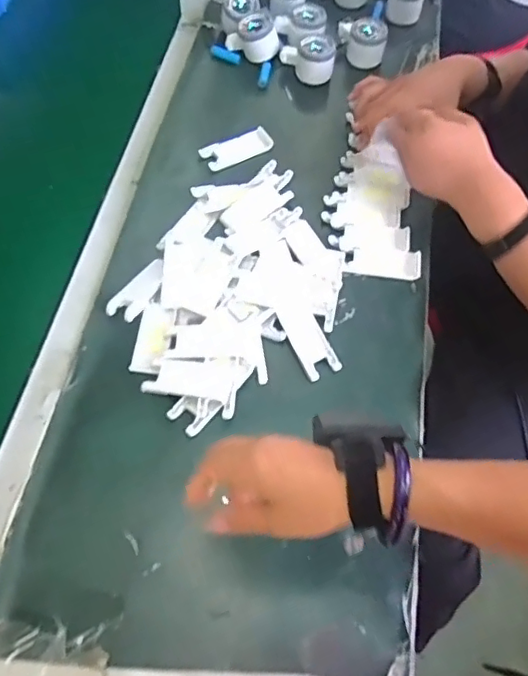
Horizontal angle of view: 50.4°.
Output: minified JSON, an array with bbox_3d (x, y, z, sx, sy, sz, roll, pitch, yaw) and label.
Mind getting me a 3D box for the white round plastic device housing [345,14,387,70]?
[{"bbox_3d":[0.167,-0.478,0.906,0.061,0.056,0.048,7,61,3],"label":"white round plastic device housing"}]

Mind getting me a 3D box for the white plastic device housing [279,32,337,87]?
[{"bbox_3d":[0.069,-0.442,0.887,0.086,0.060,0.057,3,61,0],"label":"white plastic device housing"}]

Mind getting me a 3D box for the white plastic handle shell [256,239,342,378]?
[{"bbox_3d":[0.036,-0.041,0.684,0.048,0.010,0.190,-18,63,-8],"label":"white plastic handle shell"}]

